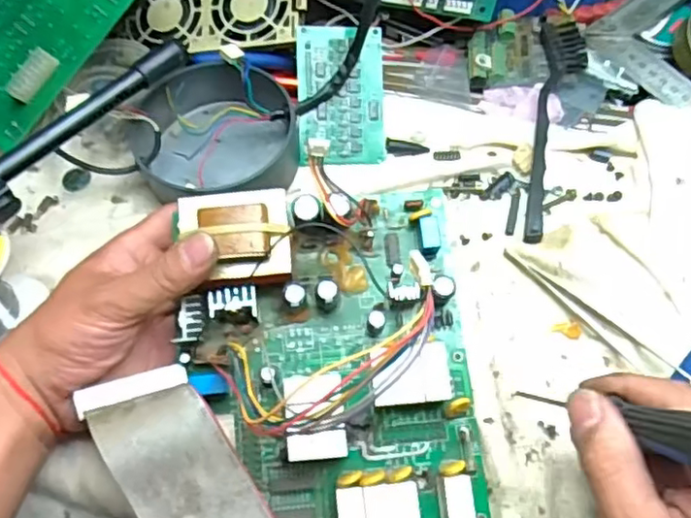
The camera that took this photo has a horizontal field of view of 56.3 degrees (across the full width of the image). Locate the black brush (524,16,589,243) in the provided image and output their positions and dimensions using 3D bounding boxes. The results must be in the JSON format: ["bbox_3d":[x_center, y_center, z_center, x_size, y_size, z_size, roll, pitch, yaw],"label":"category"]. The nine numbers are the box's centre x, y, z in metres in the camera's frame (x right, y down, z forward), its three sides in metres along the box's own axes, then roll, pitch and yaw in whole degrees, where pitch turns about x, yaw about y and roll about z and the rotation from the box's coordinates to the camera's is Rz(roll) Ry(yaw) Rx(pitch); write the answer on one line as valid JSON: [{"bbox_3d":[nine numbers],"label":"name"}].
[{"bbox_3d":[0.147,-0.095,0.447,0.032,0.026,0.185,11,61,6],"label":"black brush"}]

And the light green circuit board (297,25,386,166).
[{"bbox_3d":[-0.003,-0.114,0.453,0.060,0.007,0.095,-1,91,-9],"label":"light green circuit board"}]

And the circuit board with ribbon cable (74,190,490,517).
[{"bbox_3d":[-0.025,0.059,0.336,0.189,0.045,0.191,-6,73,-15],"label":"circuit board with ribbon cable"}]

